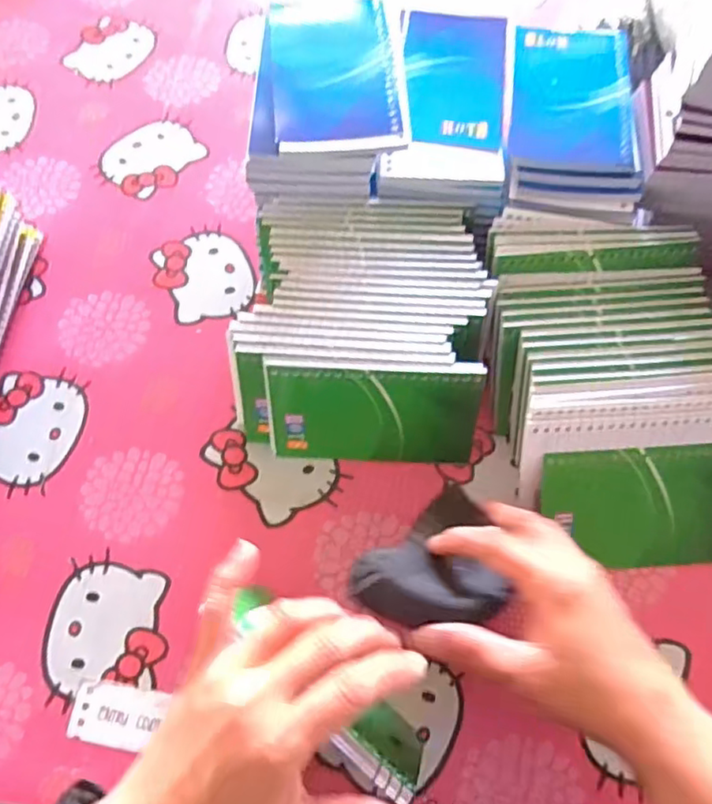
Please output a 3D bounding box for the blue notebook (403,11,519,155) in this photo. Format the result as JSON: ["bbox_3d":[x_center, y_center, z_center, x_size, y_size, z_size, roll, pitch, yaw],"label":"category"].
[{"bbox_3d":[0.071,-0.231,0.431,0.076,0.006,0.132,8,67,4],"label":"blue notebook"}]

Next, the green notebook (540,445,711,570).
[{"bbox_3d":[0.181,0.066,0.378,0.127,0.007,0.076,-3,101,1],"label":"green notebook"}]

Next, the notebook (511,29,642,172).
[{"bbox_3d":[0.148,-0.212,0.421,0.081,0.007,0.130,5,67,2],"label":"notebook"}]

